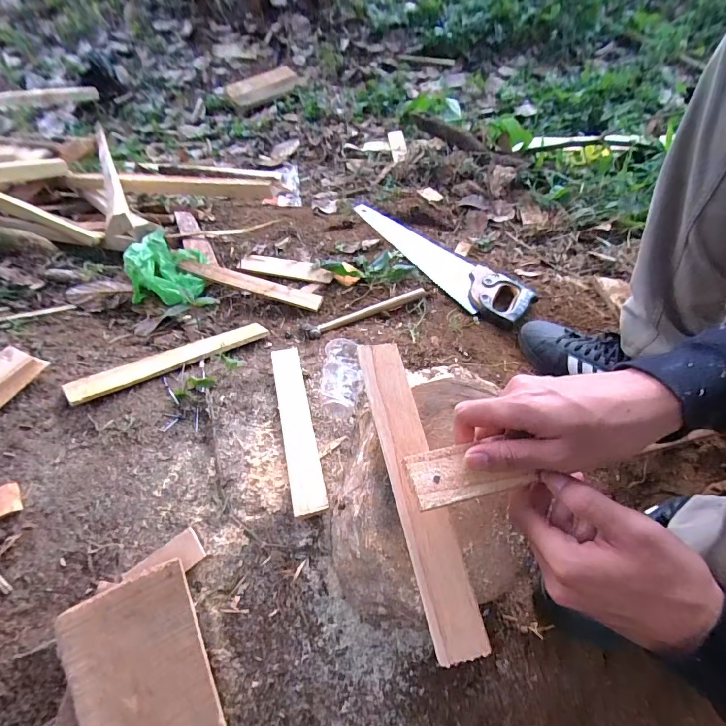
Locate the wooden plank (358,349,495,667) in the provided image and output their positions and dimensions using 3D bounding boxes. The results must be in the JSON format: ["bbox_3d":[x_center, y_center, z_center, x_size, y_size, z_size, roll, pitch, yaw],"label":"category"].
[{"bbox_3d":[0.042,0.094,0.312,0.039,0.009,0.242,-13,67,-5],"label":"wooden plank"}]

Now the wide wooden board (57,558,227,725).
[{"bbox_3d":[-0.195,0.293,0.348,0.103,0.005,0.182,-18,80,-20],"label":"wide wooden board"}]

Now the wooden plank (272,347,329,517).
[{"bbox_3d":[-0.085,0.075,0.493,0.039,0.011,0.239,-14,52,-6],"label":"wooden plank"}]

